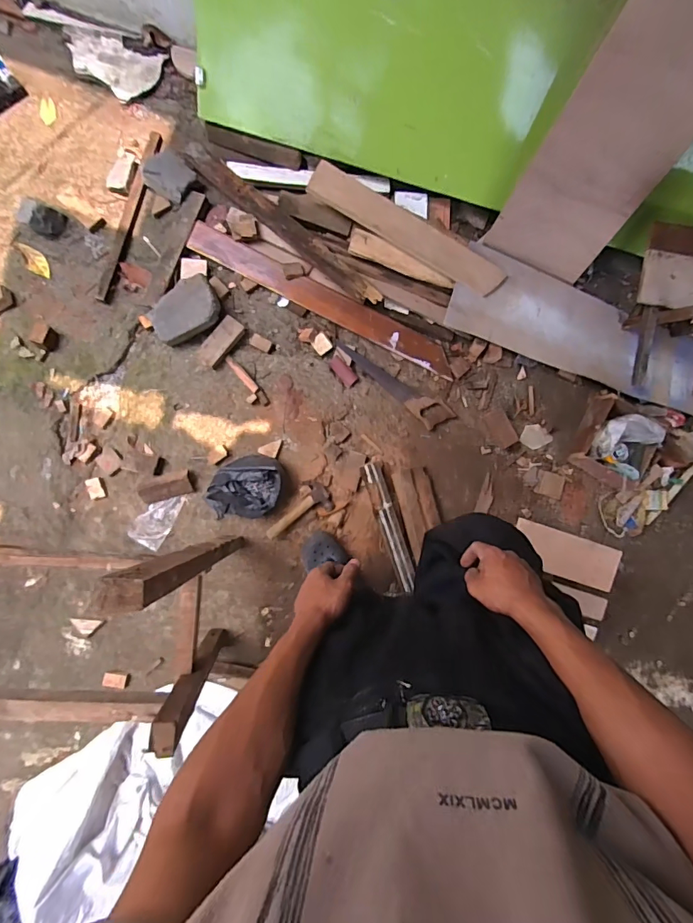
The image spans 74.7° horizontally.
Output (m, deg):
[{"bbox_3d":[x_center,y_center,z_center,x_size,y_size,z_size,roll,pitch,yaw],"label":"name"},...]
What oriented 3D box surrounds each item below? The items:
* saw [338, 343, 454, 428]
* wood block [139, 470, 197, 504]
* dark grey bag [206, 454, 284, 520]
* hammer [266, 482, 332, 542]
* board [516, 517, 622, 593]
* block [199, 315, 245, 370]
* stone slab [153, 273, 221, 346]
[{"bbox_3d":[0.151,-0.252,1.403,0.420,0.043,0.092,42,84,-2],"label":"saw"},{"bbox_3d":[-0.513,0.071,1.299,0.158,0.048,0.071,-15,88,-6],"label":"wood block"},{"bbox_3d":[-0.288,0.070,1.300,0.197,0.084,0.175,1,87,-5],"label":"dark grey bag"},{"bbox_3d":[-0.143,0.149,1.337,0.214,0.024,0.108,-38,89,-18],"label":"hammer"},{"bbox_3d":[0.559,0.240,1.150,0.277,0.020,0.112,19,85,-4],"label":"board"},{"bbox_3d":[-0.374,-0.356,1.356,0.070,0.046,0.158,40,84,-2],"label":"block"},{"bbox_3d":[-0.469,-0.440,1.331,0.206,0.063,0.144,-29,95,6],"label":"stone slab"}]

